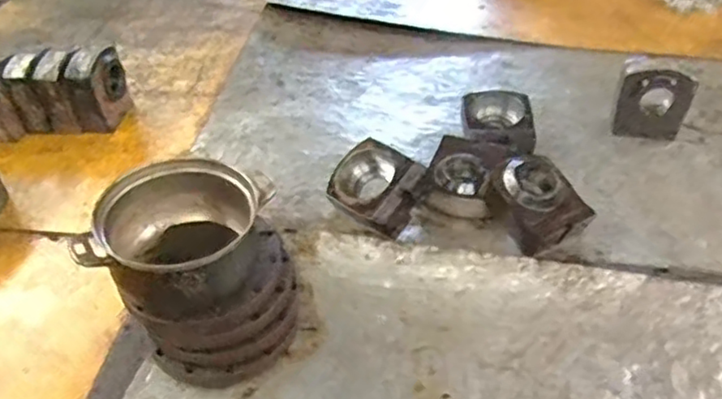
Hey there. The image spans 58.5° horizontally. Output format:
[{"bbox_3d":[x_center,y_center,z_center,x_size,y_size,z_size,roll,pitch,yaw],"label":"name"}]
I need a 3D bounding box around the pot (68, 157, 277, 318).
[{"bbox_3d":[-0.270,0.064,0.997,0.266,0.153,0.223,-6,41,-4],"label":"pot"}]

